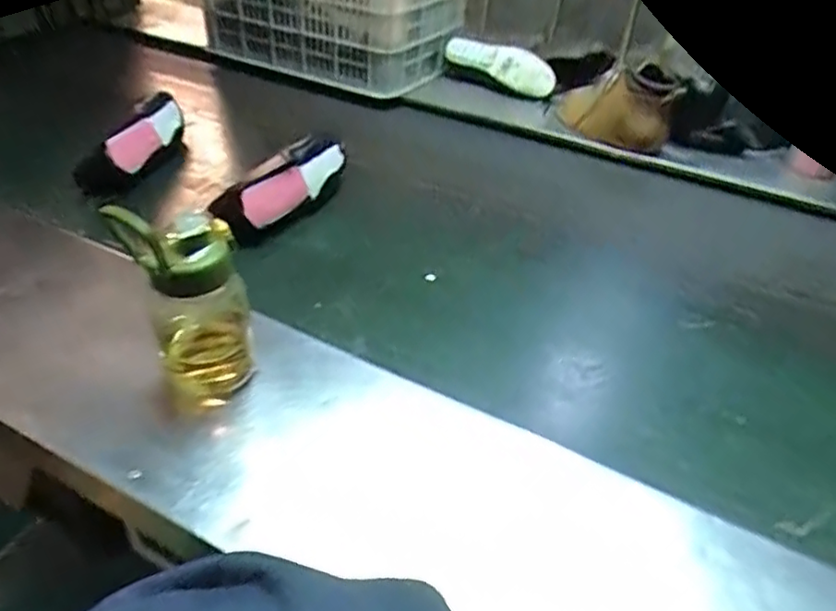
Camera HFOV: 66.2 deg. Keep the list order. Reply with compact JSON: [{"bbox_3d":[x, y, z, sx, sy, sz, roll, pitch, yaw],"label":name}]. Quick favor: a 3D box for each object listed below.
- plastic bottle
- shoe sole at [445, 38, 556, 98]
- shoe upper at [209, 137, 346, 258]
[{"bbox_3d":[-0.208,0.000,0.585,0.099,0.198,0.073,-3,39,-9],"label":"plastic bottle"},{"bbox_3d":[0.182,-0.520,1.368,0.239,0.024,0.093,30,73,14],"label":"shoe sole"},{"bbox_3d":[-0.193,-0.177,0.932,0.088,0.080,0.258,20,41,18],"label":"shoe upper"}]

